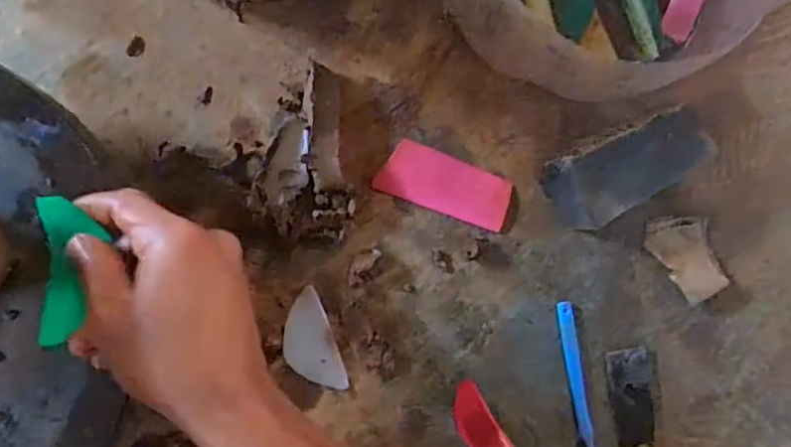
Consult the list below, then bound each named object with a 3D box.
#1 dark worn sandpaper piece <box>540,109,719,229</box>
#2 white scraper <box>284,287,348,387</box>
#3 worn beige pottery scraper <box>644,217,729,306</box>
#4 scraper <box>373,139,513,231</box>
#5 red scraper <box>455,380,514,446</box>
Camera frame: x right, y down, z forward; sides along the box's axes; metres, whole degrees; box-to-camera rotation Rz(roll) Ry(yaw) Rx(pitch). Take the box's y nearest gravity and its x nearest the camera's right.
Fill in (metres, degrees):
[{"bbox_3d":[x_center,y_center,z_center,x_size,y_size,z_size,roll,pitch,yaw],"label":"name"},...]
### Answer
[{"bbox_3d":[0.184,-0.042,0.467,0.118,0.052,0.060,-25,93,-9],"label":"dark worn sandpaper piece"},{"bbox_3d":[-0.067,0.095,0.451,0.038,0.004,0.081,-18,92,-9],"label":"white scraper"},{"bbox_3d":[0.248,0.028,0.491,0.048,0.013,0.076,-26,93,-9],"label":"worn beige pottery scraper"},{"bbox_3d":[0.042,-0.031,0.471,0.108,0.004,0.044,19,86,-8],"label":"scraper"},{"bbox_3d":[0.070,0.168,0.470,0.031,0.005,0.080,-33,94,-8],"label":"red scraper"}]

